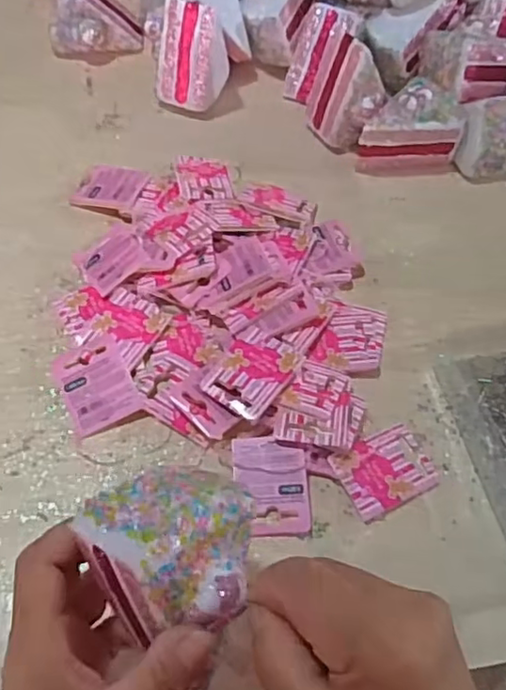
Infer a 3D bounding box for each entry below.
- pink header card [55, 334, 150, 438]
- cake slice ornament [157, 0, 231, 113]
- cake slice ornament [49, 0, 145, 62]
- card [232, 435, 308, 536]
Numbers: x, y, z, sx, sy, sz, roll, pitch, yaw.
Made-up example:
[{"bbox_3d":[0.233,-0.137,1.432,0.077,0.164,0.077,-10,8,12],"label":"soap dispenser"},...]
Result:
[{"bbox_3d":[-0.104,0.025,0.413,0.045,0.009,0.062,-21,60,-16],"label":"pink header card"},{"bbox_3d":[-0.054,-0.261,0.557,0.053,0.088,0.062,18,58,9],"label":"cake slice ornament"},{"bbox_3d":[-0.154,-0.321,0.605,0.077,0.062,0.059,13,57,6],"label":"cake slice ornament"},{"bbox_3d":[0.012,0.089,0.387,0.045,0.009,0.061,-1,57,-4],"label":"card"}]

